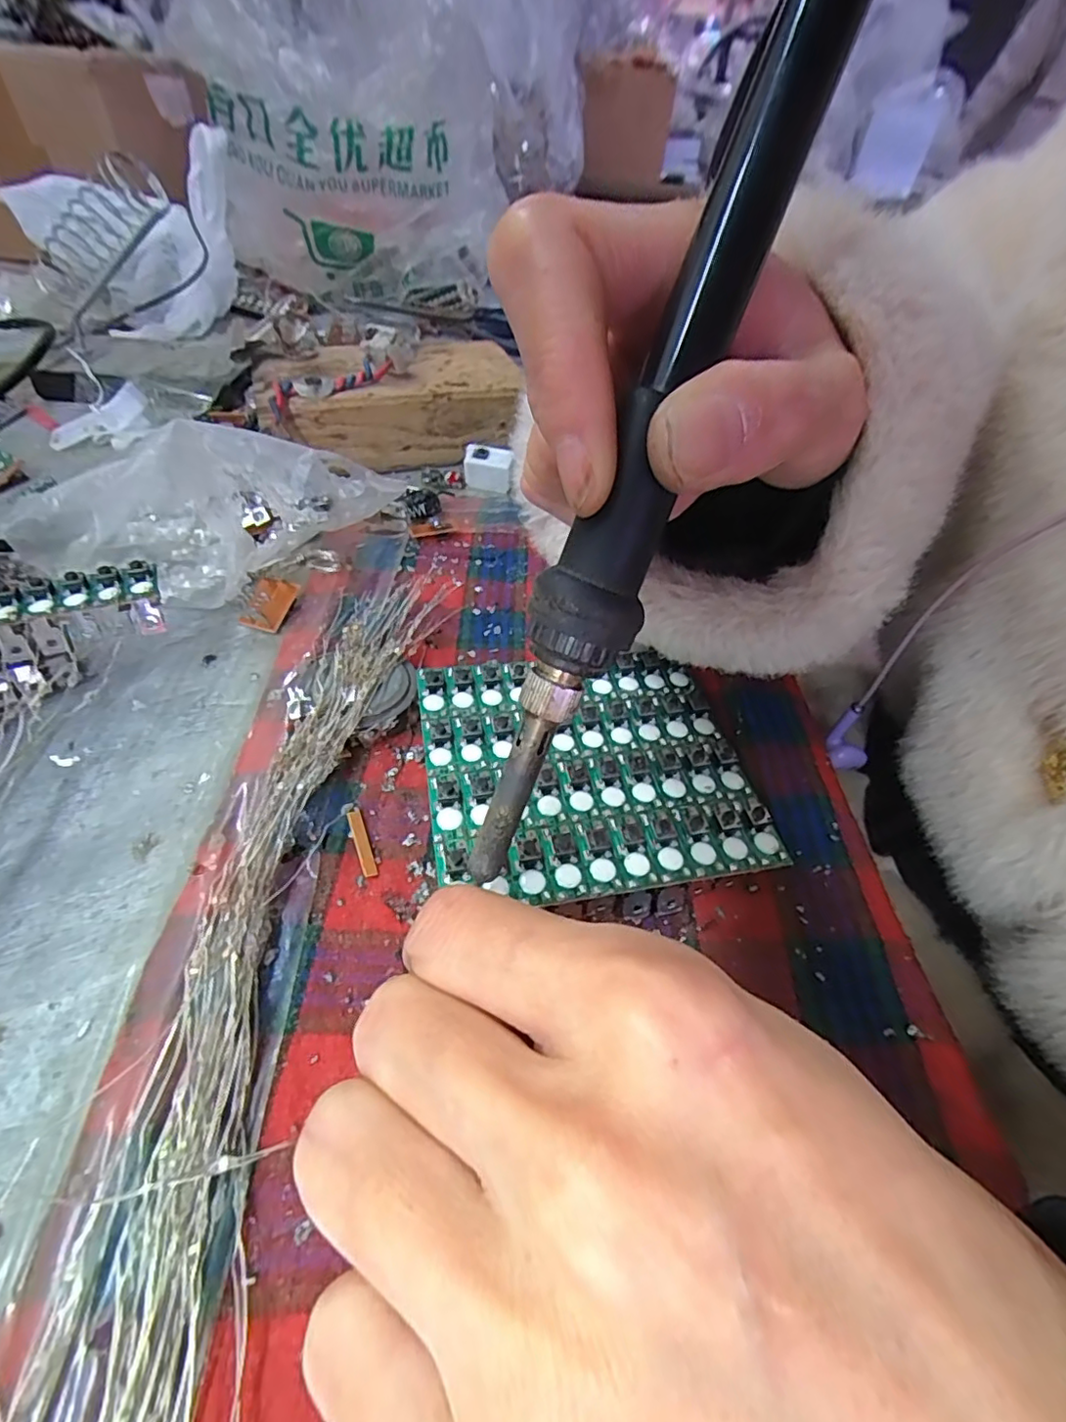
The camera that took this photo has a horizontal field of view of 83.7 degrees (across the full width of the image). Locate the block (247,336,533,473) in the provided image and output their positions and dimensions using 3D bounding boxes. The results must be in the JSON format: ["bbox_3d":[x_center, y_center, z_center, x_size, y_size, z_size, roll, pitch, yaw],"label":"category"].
[{"bbox_3d":[-0.078,-0.177,0.338,0.146,0.044,0.082,-17,52,-19],"label":"block"}]

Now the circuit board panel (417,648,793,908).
[{"bbox_3d":[0.015,0.014,0.180,0.093,0.005,0.084,-7,50,-9],"label":"circuit board panel"}]

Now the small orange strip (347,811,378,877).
[{"bbox_3d":[-0.049,0.038,0.171,0.004,0.004,0.020,-17,52,-18],"label":"small orange strip"}]

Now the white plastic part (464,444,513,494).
[{"bbox_3d":[-0.024,-0.130,0.318,0.024,0.018,0.014,2,48,-2],"label":"white plastic part"}]

